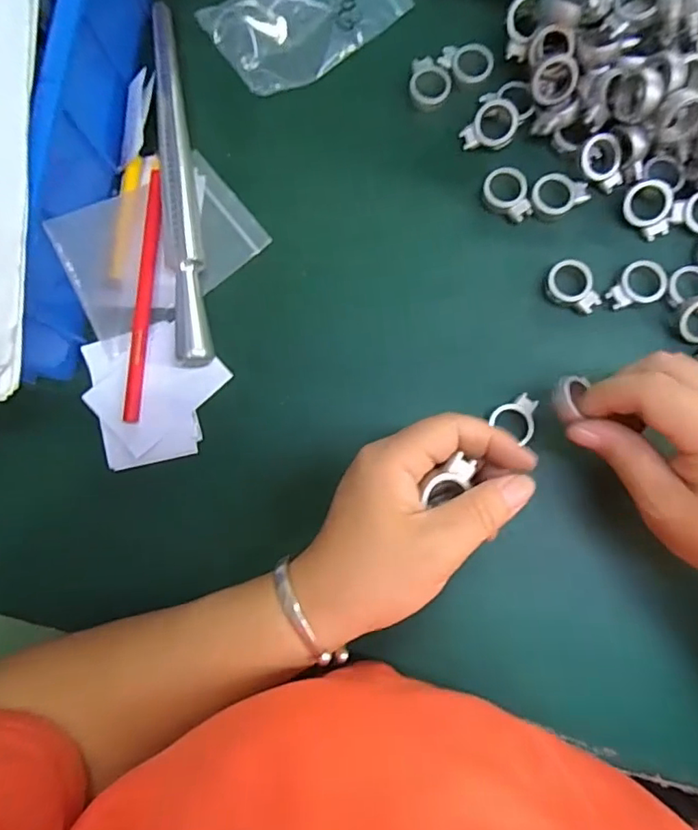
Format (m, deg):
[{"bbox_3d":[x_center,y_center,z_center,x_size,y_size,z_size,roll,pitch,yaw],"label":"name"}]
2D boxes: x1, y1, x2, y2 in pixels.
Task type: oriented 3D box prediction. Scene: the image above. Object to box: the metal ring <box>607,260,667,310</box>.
[{"bbox_3d":[0.170,-0.076,0.320,0.034,0.005,0.025,-29,83,4],"label":"metal ring"}]

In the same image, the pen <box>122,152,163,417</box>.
[{"bbox_3d":[-0.124,-0.078,0.330,0.011,0.013,0.164,3,86,7],"label":"pen"}]

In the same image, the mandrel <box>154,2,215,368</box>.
[{"bbox_3d":[-0.107,-0.145,0.333,0.020,0.021,0.235,-10,85,6],"label":"mandrel"}]

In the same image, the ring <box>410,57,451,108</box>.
[{"bbox_3d":[0.051,-0.208,0.337,0.025,0.005,0.032,-5,85,6],"label":"ring"}]

